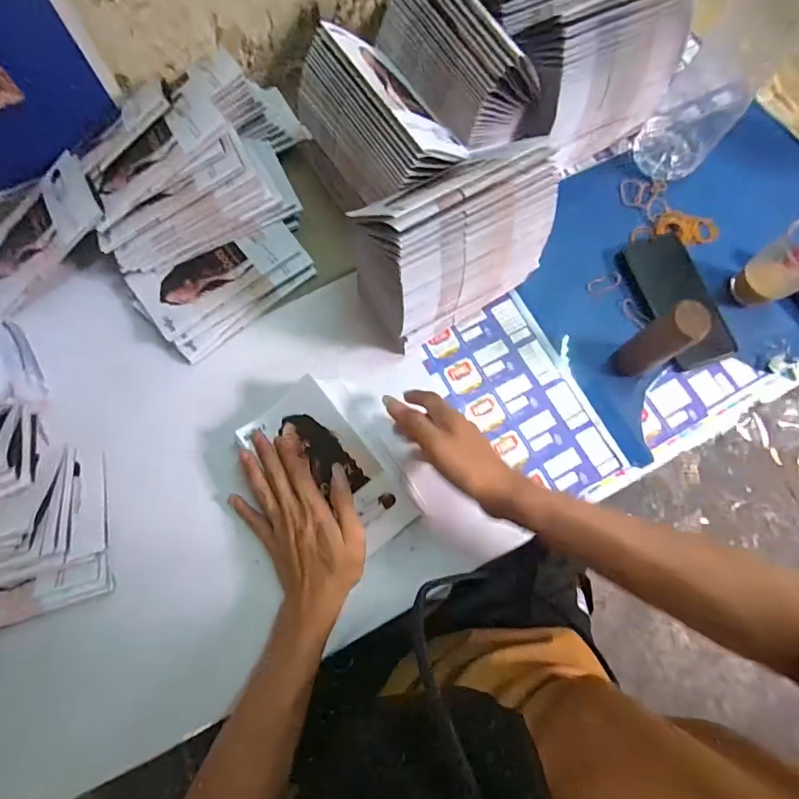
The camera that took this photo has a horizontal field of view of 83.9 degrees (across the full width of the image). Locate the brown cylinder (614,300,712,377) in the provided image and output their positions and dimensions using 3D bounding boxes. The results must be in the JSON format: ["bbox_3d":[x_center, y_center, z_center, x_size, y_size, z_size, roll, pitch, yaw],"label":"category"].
[{"bbox_3d":[0.277,-0.059,0.473,0.040,0.110,0.043,-30,77,-10],"label":"brown cylinder"}]

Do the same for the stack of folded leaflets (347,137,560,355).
[{"bbox_3d":[0.055,-0.156,0.447,0.189,0.179,0.102,-27,77,-9],"label":"stack of folded leaflets"}]

